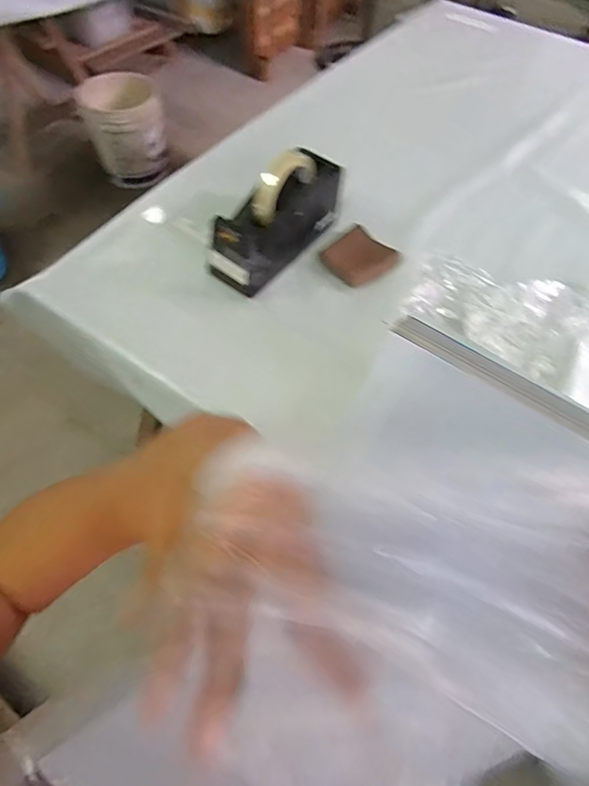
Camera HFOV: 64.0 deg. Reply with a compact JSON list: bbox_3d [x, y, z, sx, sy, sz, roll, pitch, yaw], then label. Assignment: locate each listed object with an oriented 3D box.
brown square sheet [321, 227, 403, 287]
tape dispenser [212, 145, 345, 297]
[{"bbox_3d":[0.089,-0.187,0.645,0.081,0.010,0.088,40,64,19],"label":"brown square sheet"},{"bbox_3d":[-0.019,-0.232,0.608,0.072,0.110,0.205,36,63,18],"label":"tape dispenser"}]

